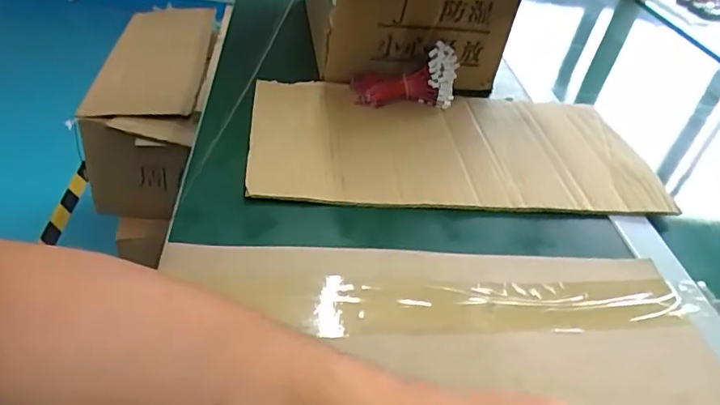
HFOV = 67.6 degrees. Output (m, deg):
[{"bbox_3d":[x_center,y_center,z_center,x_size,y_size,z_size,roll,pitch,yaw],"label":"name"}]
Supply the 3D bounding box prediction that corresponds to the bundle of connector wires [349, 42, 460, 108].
[{"bbox_3d":[0.051,-0.143,0.616,0.122,0.065,0.053,-11,41,0],"label":"bundle of connector wires"}]

